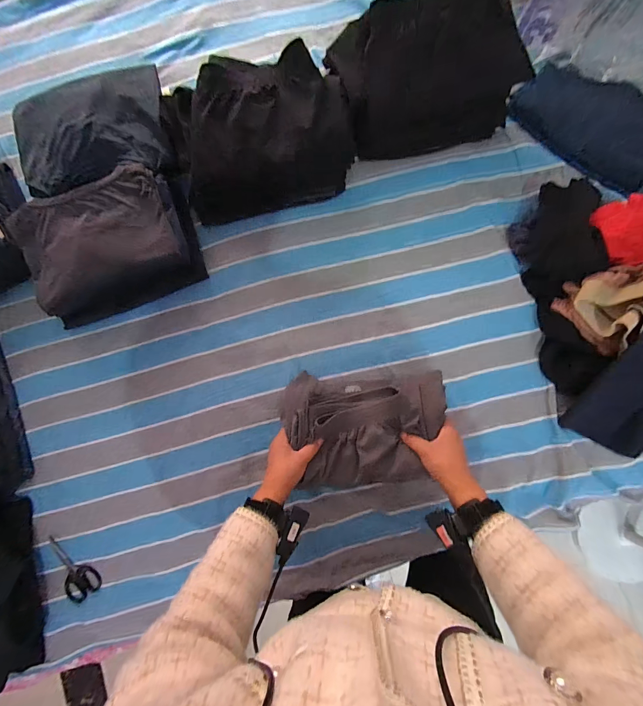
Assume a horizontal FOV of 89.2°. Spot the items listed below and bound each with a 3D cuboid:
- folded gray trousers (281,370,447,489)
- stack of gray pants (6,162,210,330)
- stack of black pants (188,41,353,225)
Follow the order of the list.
[{"bbox_3d":[0.069,0.133,0.574,0.269,0.077,0.194,0,85,4],"label":"folded gray trousers"},{"bbox_3d":[-0.398,-0.208,0.633,0.311,0.117,0.219,-24,83,1],"label":"stack of gray pants"},{"bbox_3d":[-0.116,-0.414,0.619,0.335,0.116,0.247,-15,84,2],"label":"stack of black pants"}]

